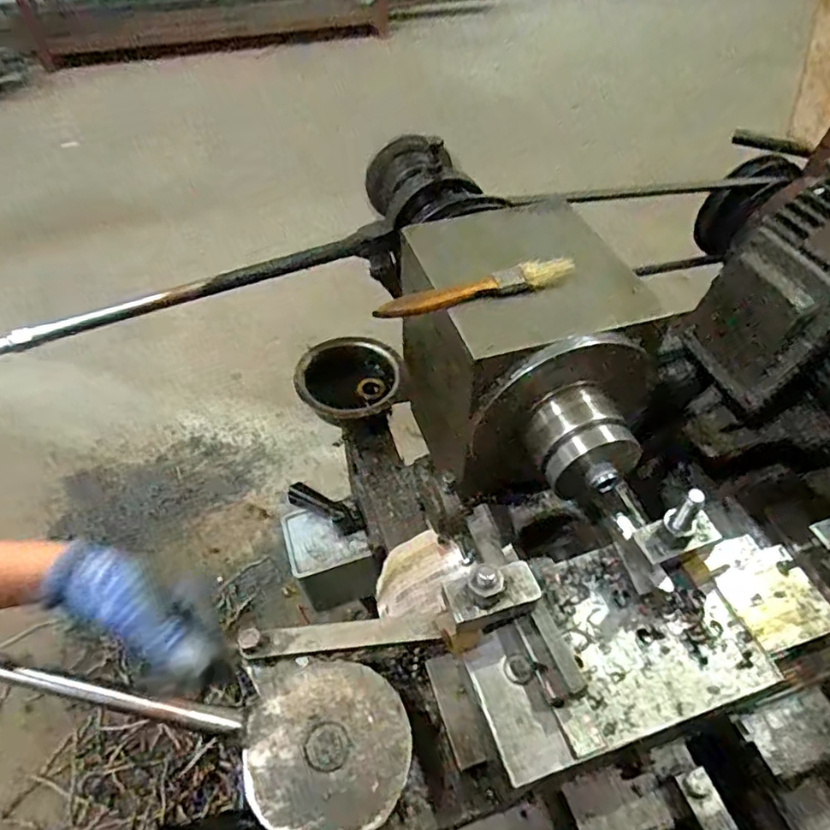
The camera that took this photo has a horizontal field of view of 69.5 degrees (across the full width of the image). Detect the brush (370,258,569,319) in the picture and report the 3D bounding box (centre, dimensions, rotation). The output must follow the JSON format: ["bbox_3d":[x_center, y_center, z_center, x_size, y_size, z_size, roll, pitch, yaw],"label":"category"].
[{"bbox_3d":[0.043,-0.094,0.434,0.148,0.016,0.024,-15,51,-13],"label":"brush"}]

